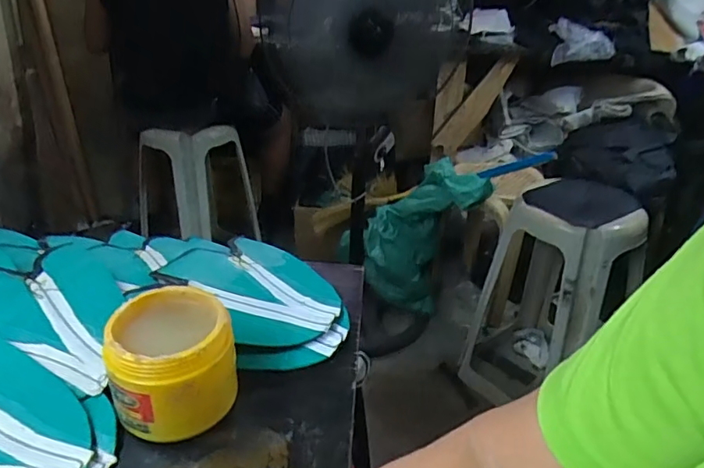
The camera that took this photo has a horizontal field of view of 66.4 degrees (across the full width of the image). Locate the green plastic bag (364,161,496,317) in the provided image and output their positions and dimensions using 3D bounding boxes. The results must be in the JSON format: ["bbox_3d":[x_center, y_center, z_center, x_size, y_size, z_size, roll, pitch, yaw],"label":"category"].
[{"bbox_3d":[0.209,-0.018,1.575,0.294,0.492,0.190,30,34,5],"label":"green plastic bag"}]

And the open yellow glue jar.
[{"bbox_3d":[-0.139,0.098,0.421,0.088,0.076,0.088,2,29,-1],"label":"open yellow glue jar"}]

